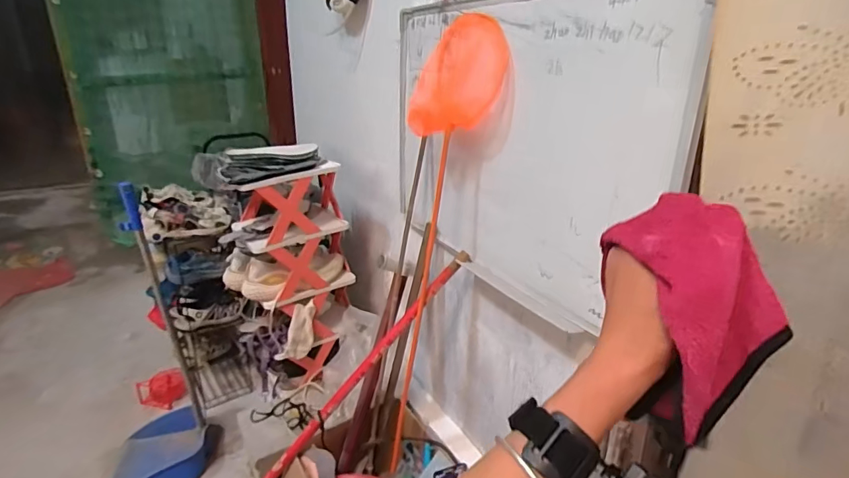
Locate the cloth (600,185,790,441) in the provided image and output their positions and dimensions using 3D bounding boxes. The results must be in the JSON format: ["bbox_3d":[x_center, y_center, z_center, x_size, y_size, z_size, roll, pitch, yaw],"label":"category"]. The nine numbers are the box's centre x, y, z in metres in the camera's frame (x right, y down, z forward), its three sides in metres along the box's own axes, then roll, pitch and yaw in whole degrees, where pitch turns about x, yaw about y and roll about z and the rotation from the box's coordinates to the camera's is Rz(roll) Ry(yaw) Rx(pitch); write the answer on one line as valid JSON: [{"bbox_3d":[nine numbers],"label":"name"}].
[{"bbox_3d":[0.165,0.043,0.297,0.075,0.124,0.077,-6,20,-15],"label":"cloth"}]

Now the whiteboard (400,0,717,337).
[{"bbox_3d":[0.130,-0.160,0.827,0.029,0.480,0.669,-12,23,-29],"label":"whiteboard"}]

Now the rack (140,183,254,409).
[{"bbox_3d":[-0.724,0.198,1.545,0.232,0.682,0.337,-11,22,-27],"label":"rack"}]

